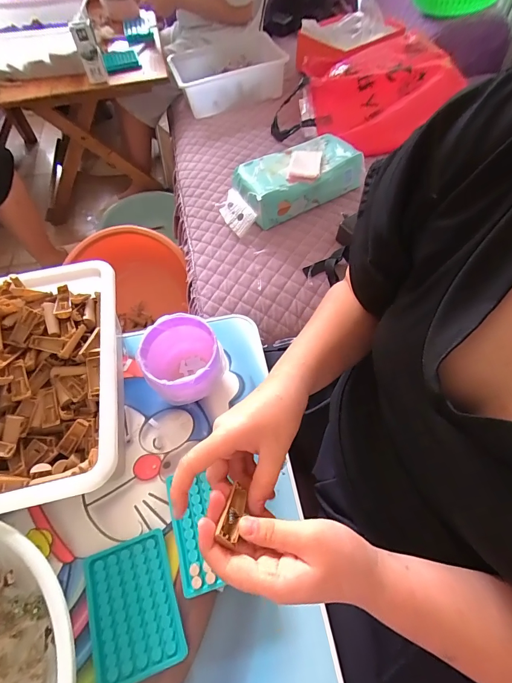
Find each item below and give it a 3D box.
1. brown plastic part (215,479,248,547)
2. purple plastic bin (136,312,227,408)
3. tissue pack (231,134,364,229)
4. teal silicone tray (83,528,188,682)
[{"bbox_3d":[-0.018,0.138,0.278,0.016,0.019,0.047,11,25,9],"label":"brown plastic part"},{"bbox_3d":[-0.104,0.033,0.507,0.104,0.088,0.116,-25,61,-11],"label":"purple plastic bin"},{"bbox_3d":[0.099,-0.378,0.810,0.287,0.096,0.154,-28,62,-13],"label":"tissue pack"},{"bbox_3d":[-0.143,0.304,0.397,0.098,0.015,0.131,-19,60,-8],"label":"teal silicone tray"}]

